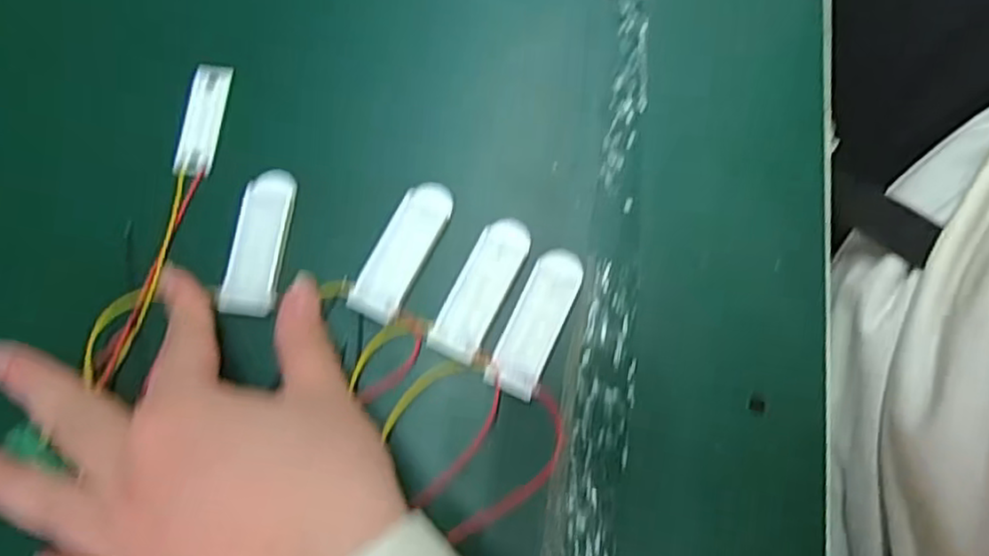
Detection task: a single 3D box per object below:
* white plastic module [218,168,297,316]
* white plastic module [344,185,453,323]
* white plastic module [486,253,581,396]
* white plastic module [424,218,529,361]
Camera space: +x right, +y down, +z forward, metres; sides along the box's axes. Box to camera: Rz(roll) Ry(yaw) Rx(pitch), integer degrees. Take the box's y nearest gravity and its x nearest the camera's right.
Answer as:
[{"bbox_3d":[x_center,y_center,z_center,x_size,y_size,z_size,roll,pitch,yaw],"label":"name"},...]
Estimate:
[{"bbox_3d":[-0.097,-0.016,0.283,0.022,0.004,0.062,6,76,2],"label":"white plastic module"},{"bbox_3d":[-0.037,-0.012,0.280,0.021,0.004,0.062,27,78,7],"label":"white plastic module"},{"bbox_3d":[0.017,0.017,0.272,0.020,0.004,0.061,24,78,6],"label":"white plastic module"},{"bbox_3d":[-0.005,0.003,0.274,0.020,0.004,0.061,25,78,7],"label":"white plastic module"}]

